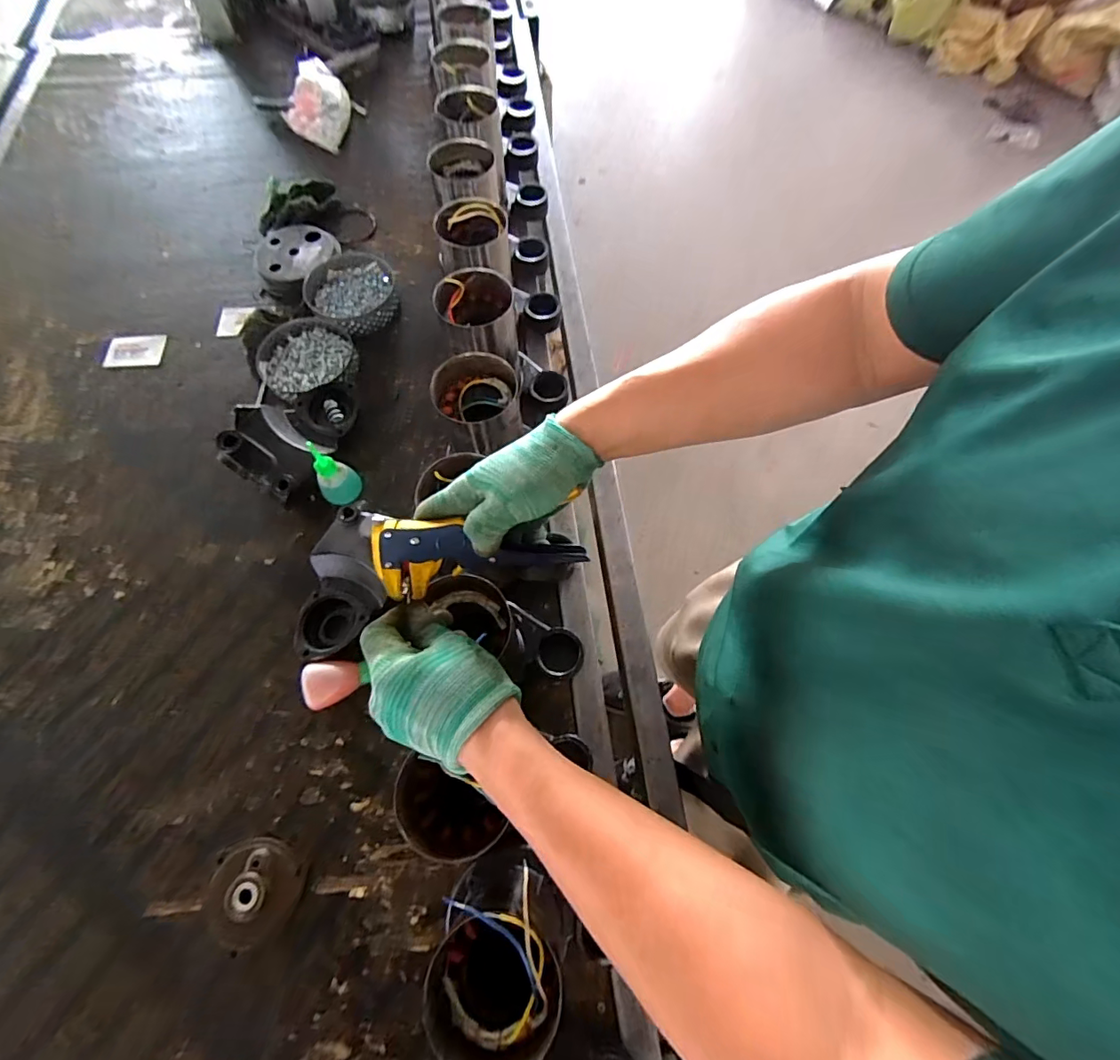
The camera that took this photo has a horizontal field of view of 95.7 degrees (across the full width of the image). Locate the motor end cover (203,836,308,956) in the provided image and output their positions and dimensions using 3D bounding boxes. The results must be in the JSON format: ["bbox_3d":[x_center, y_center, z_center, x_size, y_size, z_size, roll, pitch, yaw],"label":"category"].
[{"bbox_3d":[-0.301,0.353,0.498,0.094,0.015,0.087,-20,70,-8],"label":"motor end cover"}]

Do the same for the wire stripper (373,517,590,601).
[{"bbox_3d":[-0.065,0.010,0.414,0.162,0.025,0.067,-12,112,-6],"label":"wire stripper"}]

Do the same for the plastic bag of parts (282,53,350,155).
[{"bbox_3d":[-0.450,-0.796,0.940,0.106,0.091,0.111,23,70,9],"label":"plastic bag of parts"}]

